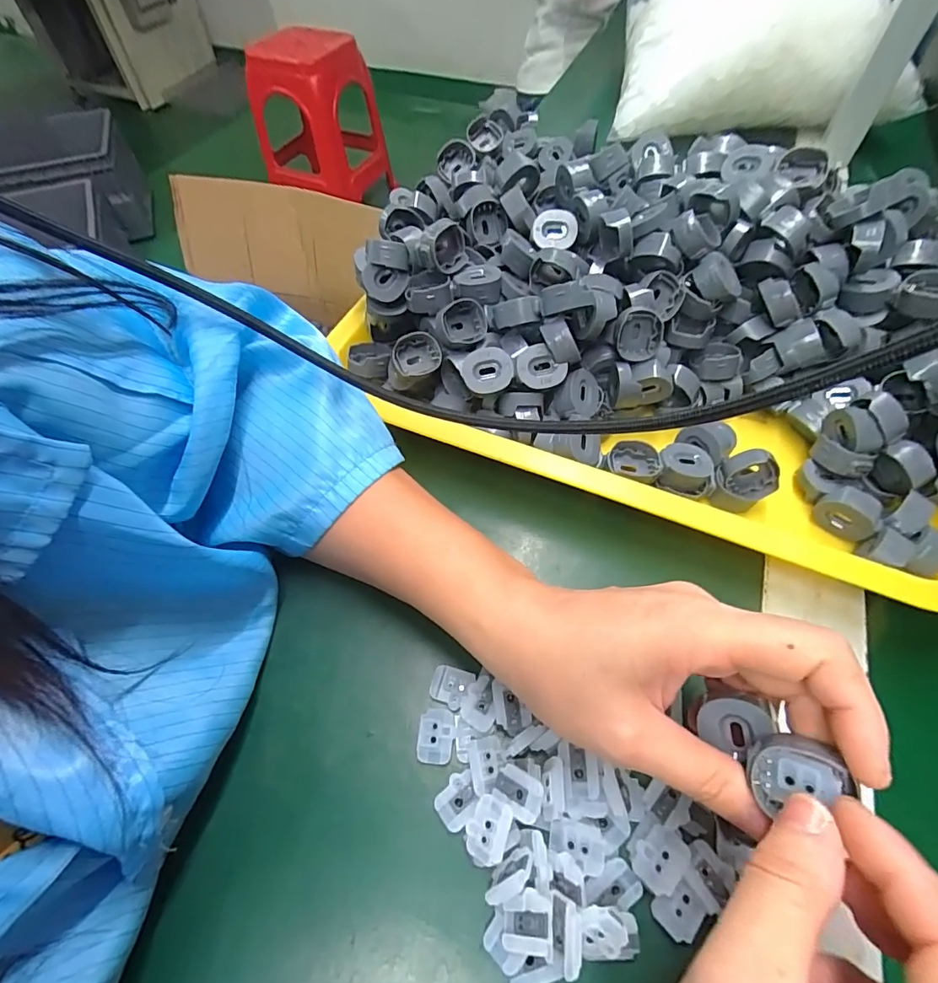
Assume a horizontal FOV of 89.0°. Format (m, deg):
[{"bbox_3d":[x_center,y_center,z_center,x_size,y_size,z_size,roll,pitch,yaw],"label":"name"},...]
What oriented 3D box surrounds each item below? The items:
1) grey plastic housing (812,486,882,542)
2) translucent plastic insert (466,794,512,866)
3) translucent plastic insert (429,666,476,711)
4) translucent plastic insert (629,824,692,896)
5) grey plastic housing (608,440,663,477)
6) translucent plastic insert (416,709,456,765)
[{"bbox_3d":[0.202,0.012,0.254,0.015,0.023,0.028,-36,63,-21],"label":"grey plastic housing"},{"bbox_3d":[0.008,0.133,0.188,0.017,0.005,0.022,1,58,32],"label":"translucent plastic insert"},{"bbox_3d":[-0.009,0.092,0.223,0.019,0.005,0.017,14,58,10],"label":"translucent plastic insert"},{"bbox_3d":[0.074,0.141,0.183,0.021,0.004,0.019,-29,61,-18],"label":"translucent plastic insert"},{"bbox_3d":[0.094,-0.018,0.272,0.028,0.019,0.011,15,58,10],"label":"grey plastic housing"},{"bbox_3d":[-0.015,0.109,0.212,0.016,0.005,0.021,1,57,1],"label":"translucent plastic insert"}]

